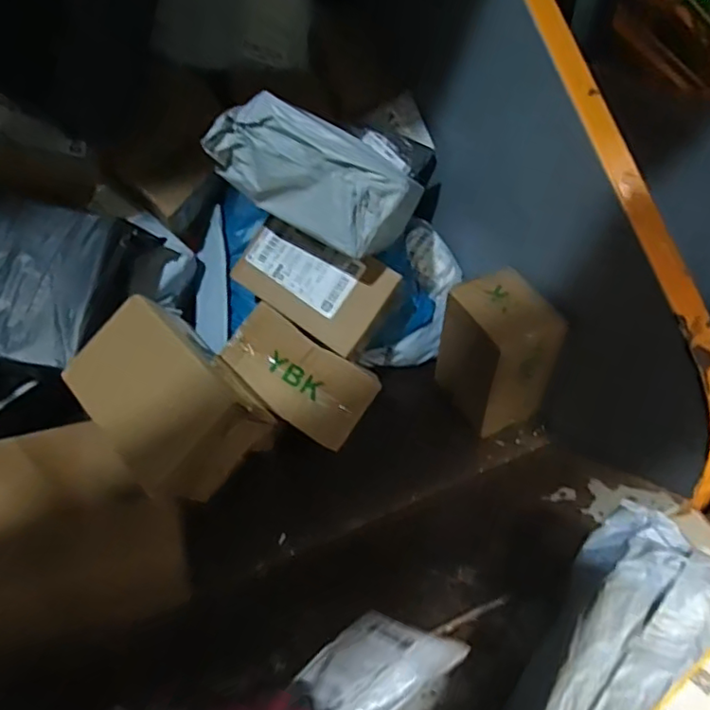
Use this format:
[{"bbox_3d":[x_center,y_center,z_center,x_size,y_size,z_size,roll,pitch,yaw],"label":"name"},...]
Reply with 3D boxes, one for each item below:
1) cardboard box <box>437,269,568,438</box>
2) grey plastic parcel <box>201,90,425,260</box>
[{"bbox_3d":[0.181,-0.004,0.759,0.099,0.169,0.117,-19,49,-17],"label":"cardboard box"},{"bbox_3d":[-0.043,-0.179,0.610,0.207,0.094,0.075,28,49,0],"label":"grey plastic parcel"}]

